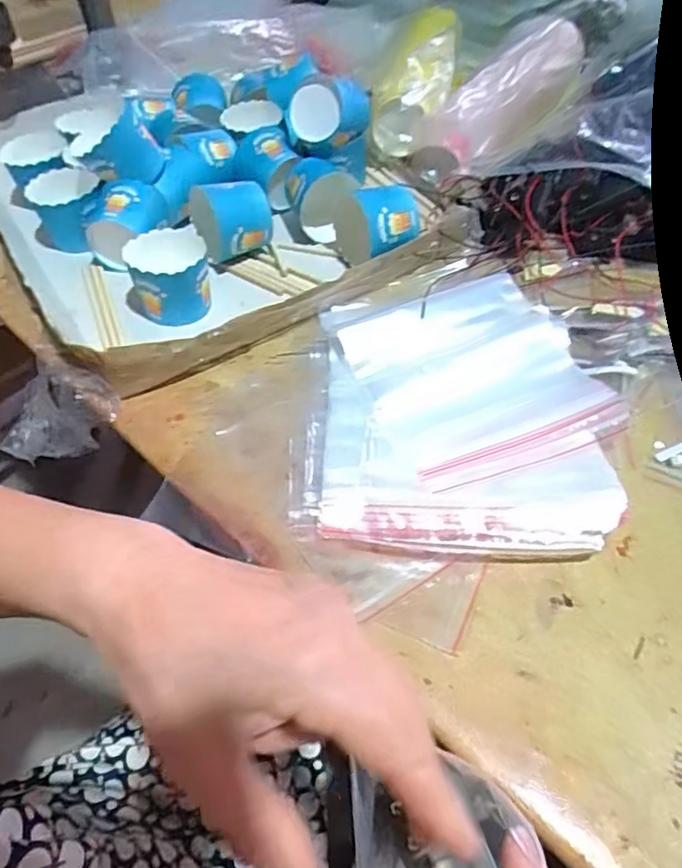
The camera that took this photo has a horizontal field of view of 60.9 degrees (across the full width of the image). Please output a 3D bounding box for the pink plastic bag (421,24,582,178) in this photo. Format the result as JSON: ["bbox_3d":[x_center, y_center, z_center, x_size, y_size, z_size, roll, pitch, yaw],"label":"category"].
[{"bbox_3d":[0.181,-0.351,0.595,0.089,0.067,0.331,21,54,20],"label":"pink plastic bag"}]

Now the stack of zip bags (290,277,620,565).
[{"bbox_3d":[0.065,-0.019,0.361,0.180,0.022,0.200,2,49,5],"label":"stack of zip bags"}]

